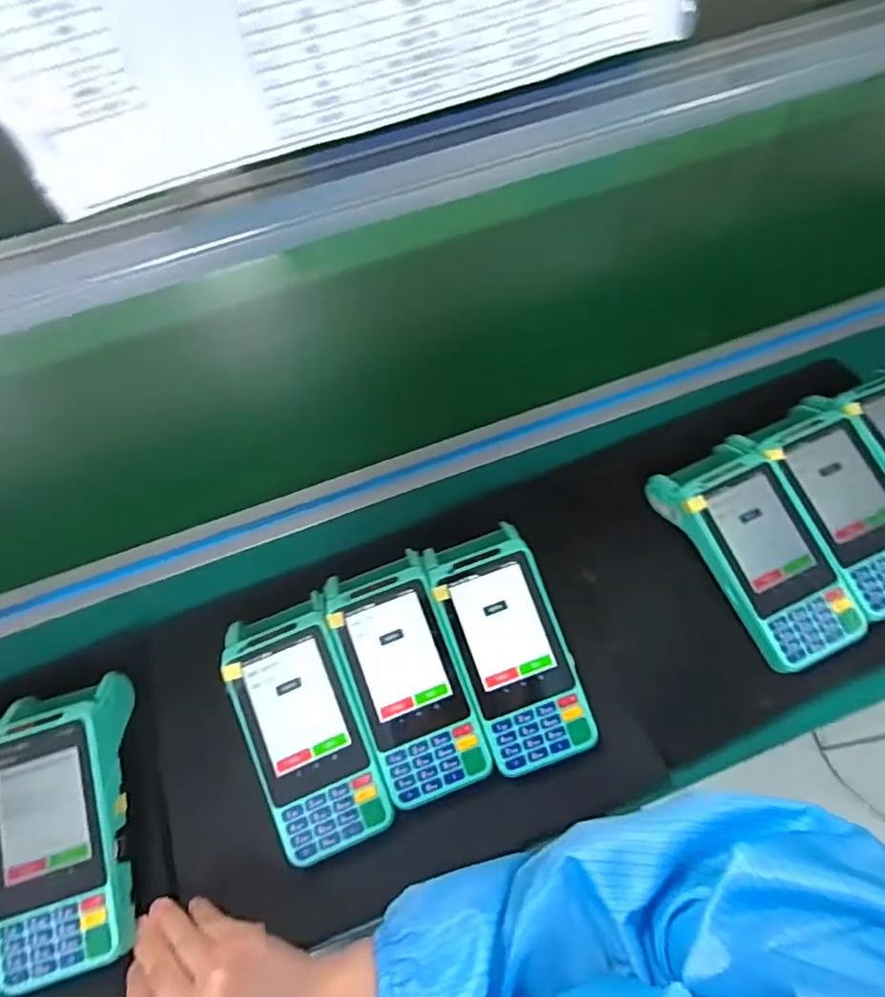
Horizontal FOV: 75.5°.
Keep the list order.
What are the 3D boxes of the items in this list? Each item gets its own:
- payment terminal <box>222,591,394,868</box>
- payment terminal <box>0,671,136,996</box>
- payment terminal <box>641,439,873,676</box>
[{"bbox_3d":[-0.096,0.158,0.404,0.078,0.038,0.168,-22,75,-9],"label":"payment terminal"},{"bbox_3d":[-0.247,0.209,0.372,0.079,0.057,0.170,-17,62,-6],"label":"payment terminal"},{"bbox_3d":[0.241,0.037,0.438,0.085,0.054,0.170,-21,63,-8],"label":"payment terminal"}]

